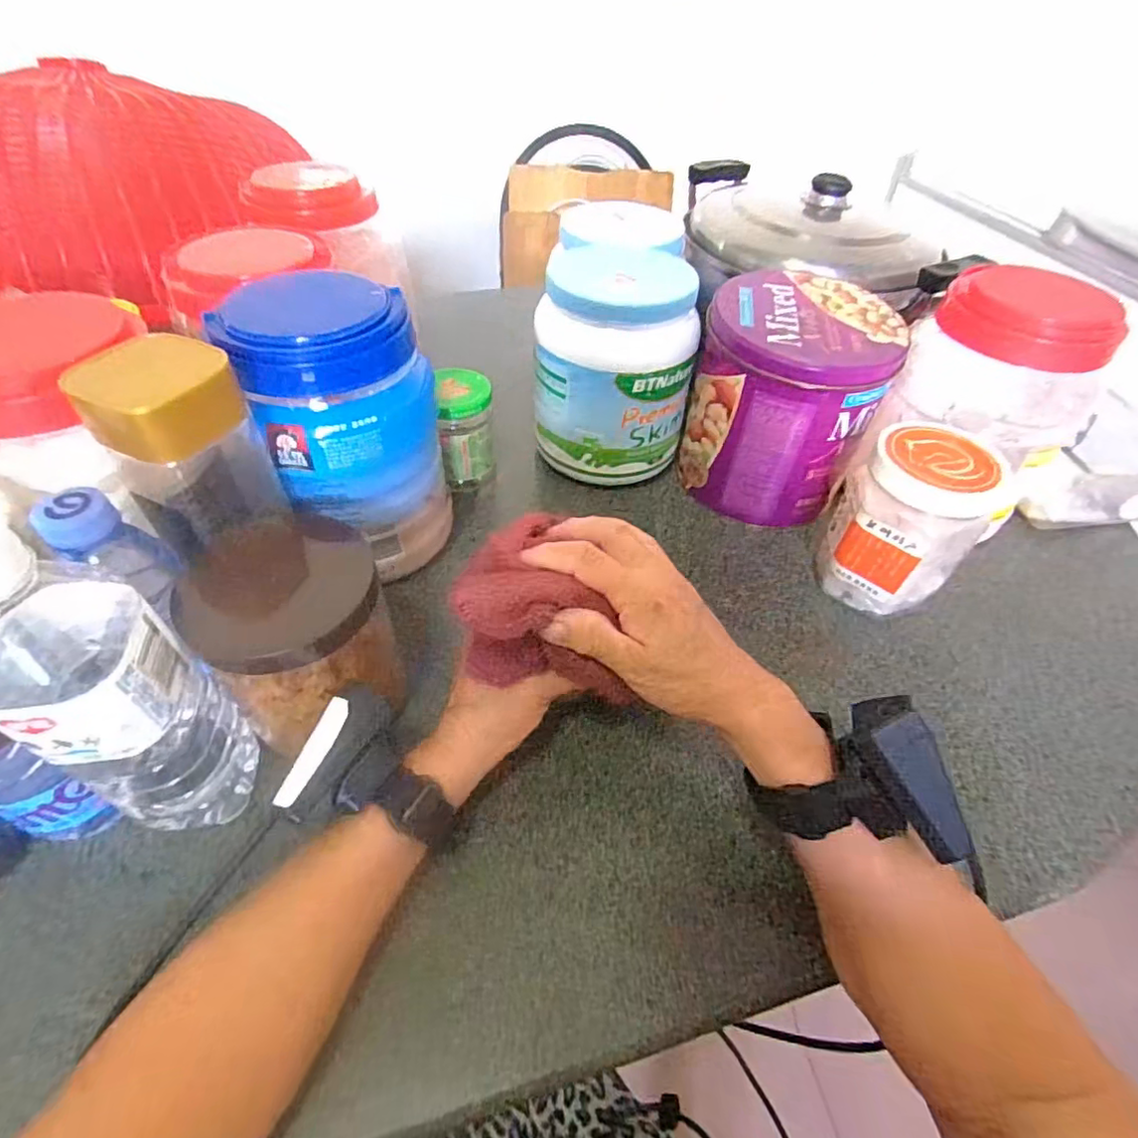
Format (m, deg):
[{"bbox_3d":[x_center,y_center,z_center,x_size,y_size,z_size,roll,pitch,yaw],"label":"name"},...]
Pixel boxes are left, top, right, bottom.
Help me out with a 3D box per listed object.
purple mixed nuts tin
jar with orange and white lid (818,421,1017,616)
[{"bbox_3d":[0.181,-0.143,0.513,0.142,0.158,0.144,15,48,11],"label":"purple mixed nuts tin"},{"bbox_3d":[0.259,-0.042,0.451,0.096,0.129,0.108,32,53,23],"label":"jar with orange and white lid"}]

